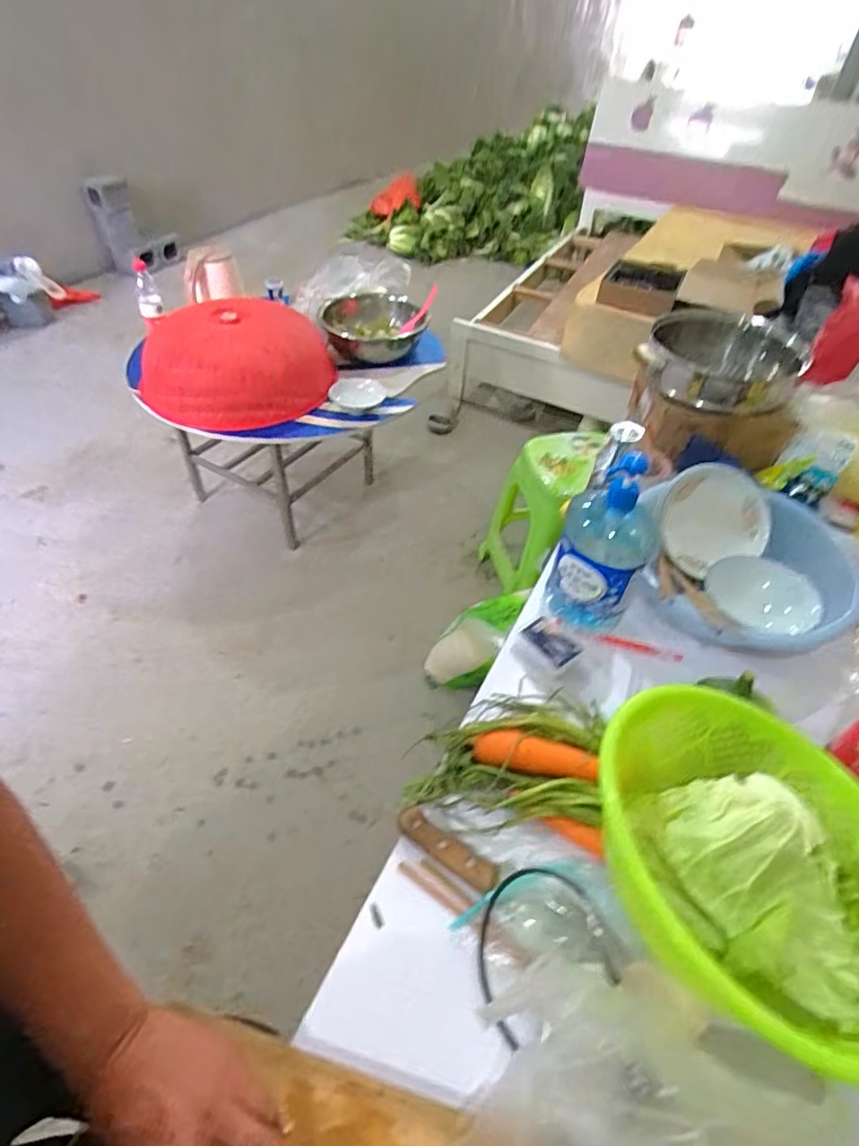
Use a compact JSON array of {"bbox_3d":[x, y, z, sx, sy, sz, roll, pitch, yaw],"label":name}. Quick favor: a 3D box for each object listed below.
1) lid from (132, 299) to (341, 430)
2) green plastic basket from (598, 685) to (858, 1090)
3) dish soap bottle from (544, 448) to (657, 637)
[{"bbox_3d":[-0.567,-0.574,1.582,0.539,0.107,0.431,3,76,6],"label":"lid"},{"bbox_3d":[0.285,0.255,0.518,0.301,0.136,0.306,11,46,-11],"label":"green plastic basket"},{"bbox_3d":[0.230,-0.029,0.753,0.115,0.255,0.097,22,50,16],"label":"dish soap bottle"}]

